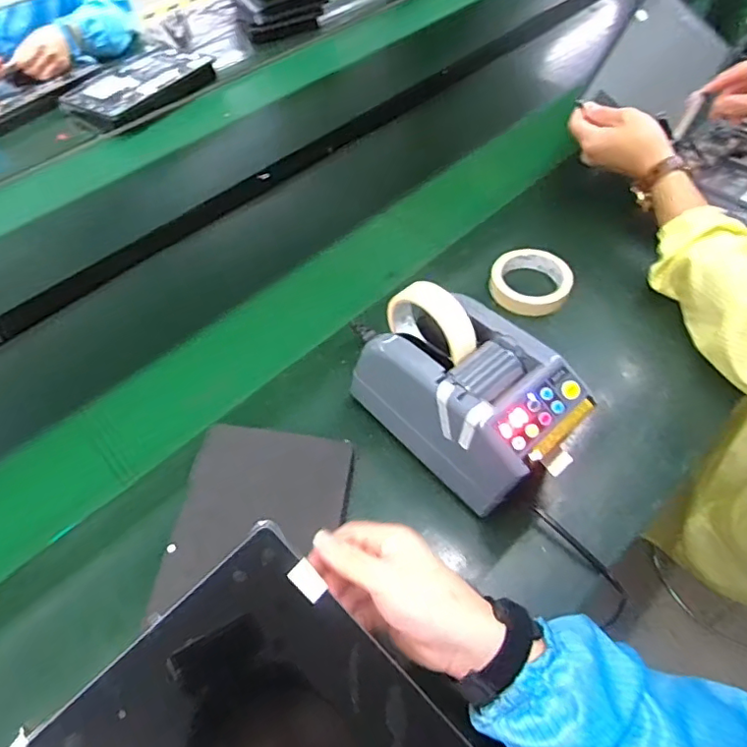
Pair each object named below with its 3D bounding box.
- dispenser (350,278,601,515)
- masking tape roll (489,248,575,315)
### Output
[{"bbox_3d":[0.076,0.008,0.534,0.115,0.167,0.243,-37,60,-22],"label":"dispenser"},{"bbox_3d":[0.201,-0.117,0.707,0.098,0.031,0.092,-2,53,2],"label":"masking tape roll"}]

